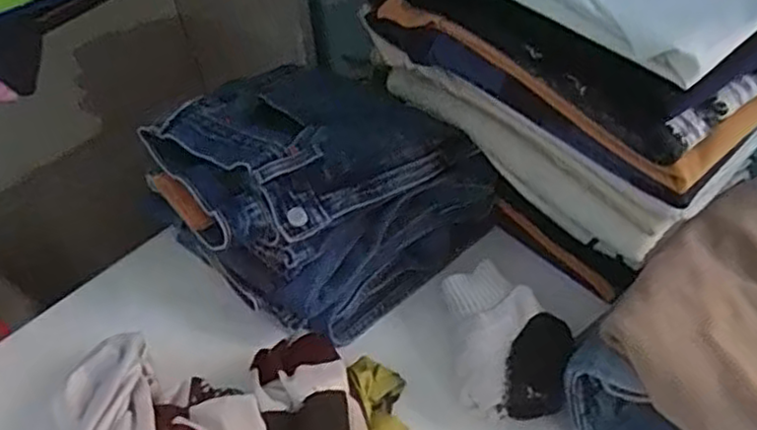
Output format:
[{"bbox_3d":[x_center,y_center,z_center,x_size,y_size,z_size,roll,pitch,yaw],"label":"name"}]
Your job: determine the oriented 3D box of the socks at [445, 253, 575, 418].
[{"bbox_3d":[0.107,0.107,0.589,0.086,0.069,0.130,-6,50,0],"label":"socks"}]

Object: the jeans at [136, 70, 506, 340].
[{"bbox_3d":[-0.061,-0.027,0.664,0.232,0.141,0.240,-36,56,-22],"label":"jeans"}]

